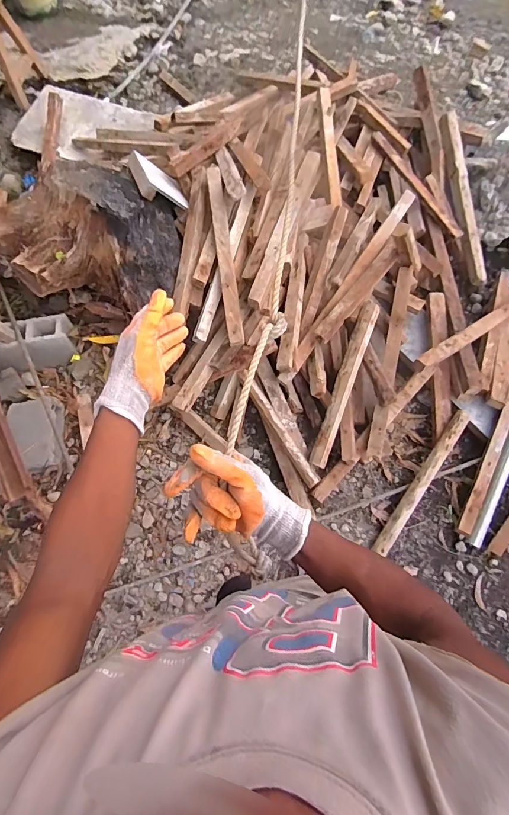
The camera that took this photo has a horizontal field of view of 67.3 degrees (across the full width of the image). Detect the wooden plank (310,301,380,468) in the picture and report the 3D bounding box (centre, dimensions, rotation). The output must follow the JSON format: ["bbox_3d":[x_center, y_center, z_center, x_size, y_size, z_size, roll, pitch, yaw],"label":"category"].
[{"bbox_3d":[0.320,-0.082,1.354,0.064,0.039,0.606,19,88,11],"label":"wooden plank"}]

